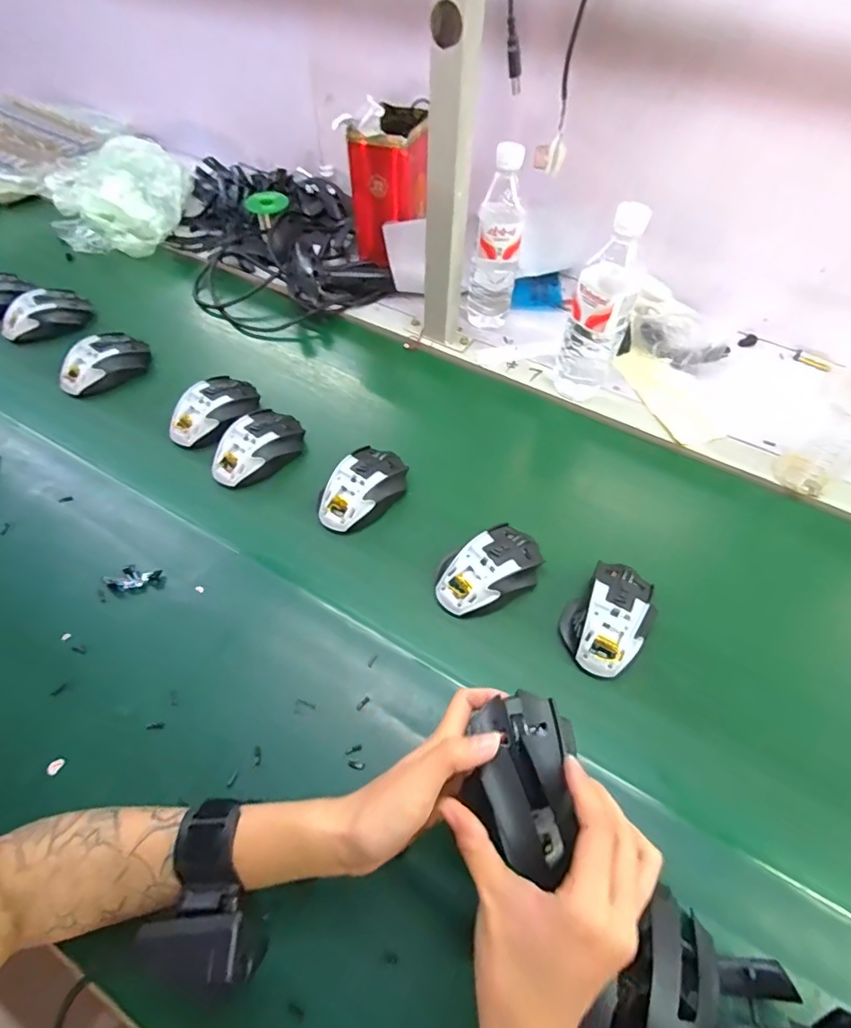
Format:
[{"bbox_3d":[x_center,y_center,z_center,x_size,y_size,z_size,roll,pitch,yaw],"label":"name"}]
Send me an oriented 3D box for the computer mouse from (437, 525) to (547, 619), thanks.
[{"bbox_3d":[0.066,0.054,0.514,0.114,0.034,0.066,-32,62,-22],"label":"computer mouse"}]

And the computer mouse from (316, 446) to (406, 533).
[{"bbox_3d":[-0.068,-0.026,0.577,0.078,0.045,0.112,28,58,17],"label":"computer mouse"}]

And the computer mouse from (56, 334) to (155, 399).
[{"bbox_3d":[-0.431,-0.199,0.702,0.073,0.057,0.117,28,59,17],"label":"computer mouse"}]

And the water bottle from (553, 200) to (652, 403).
[{"bbox_3d":[0.208,-0.237,0.613,0.071,0.224,0.067,16,56,9],"label":"water bottle"}]

